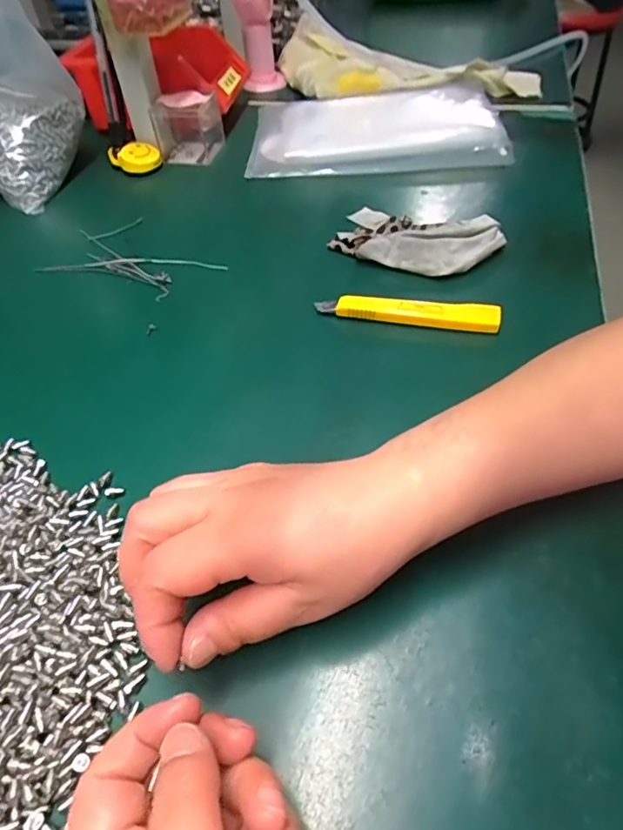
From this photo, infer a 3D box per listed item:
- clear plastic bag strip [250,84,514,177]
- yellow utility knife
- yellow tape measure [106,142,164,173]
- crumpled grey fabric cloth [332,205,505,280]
[{"bbox_3d":[0.066,-0.307,0.574,0.259,0.027,0.183,0,49,4],"label":"clear plastic bag strip"},{"bbox_3d":[0.067,-0.075,0.383,0.128,0.008,0.023,6,51,9],"label":"yellow utility knife"},{"bbox_3d":[-0.186,-0.273,0.568,0.052,0.021,0.034,-16,49,-10],"label":"yellow tape measure"},{"bbox_3d":[0.082,-0.149,0.440,0.132,0.020,0.076,23,55,22],"label":"crumpled grey fabric cloth"}]

